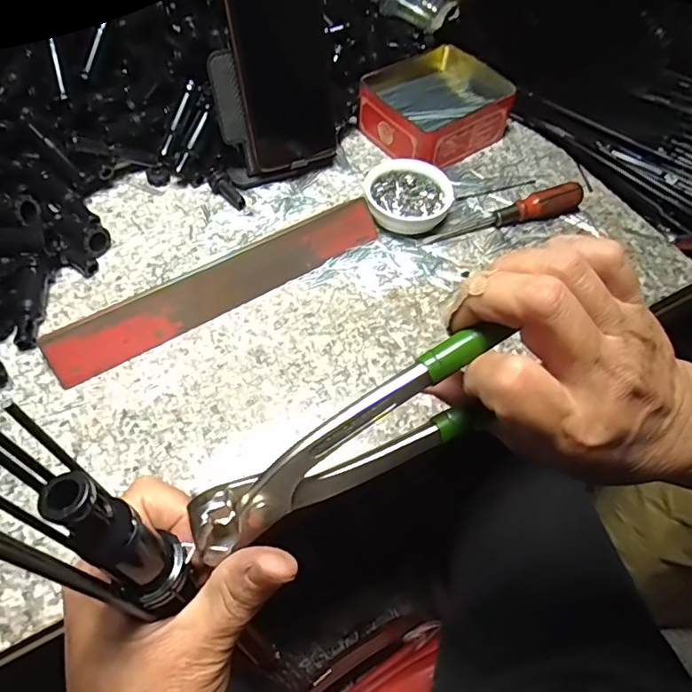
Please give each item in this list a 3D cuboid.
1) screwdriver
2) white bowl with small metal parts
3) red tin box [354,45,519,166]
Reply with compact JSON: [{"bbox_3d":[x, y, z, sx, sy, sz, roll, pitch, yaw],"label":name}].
[{"bbox_3d":[0.136,-0.109,0.444,0.140,0.025,0.020,-17,60,-13],"label":"screwdriver"},{"bbox_3d":[0.051,-0.123,0.444,0.072,0.025,0.068,1,57,-2],"label":"white bowl with small metal parts"},{"bbox_3d":[0.083,-0.226,0.503,0.126,0.043,0.106,-32,64,-21],"label":"red tin box"}]

